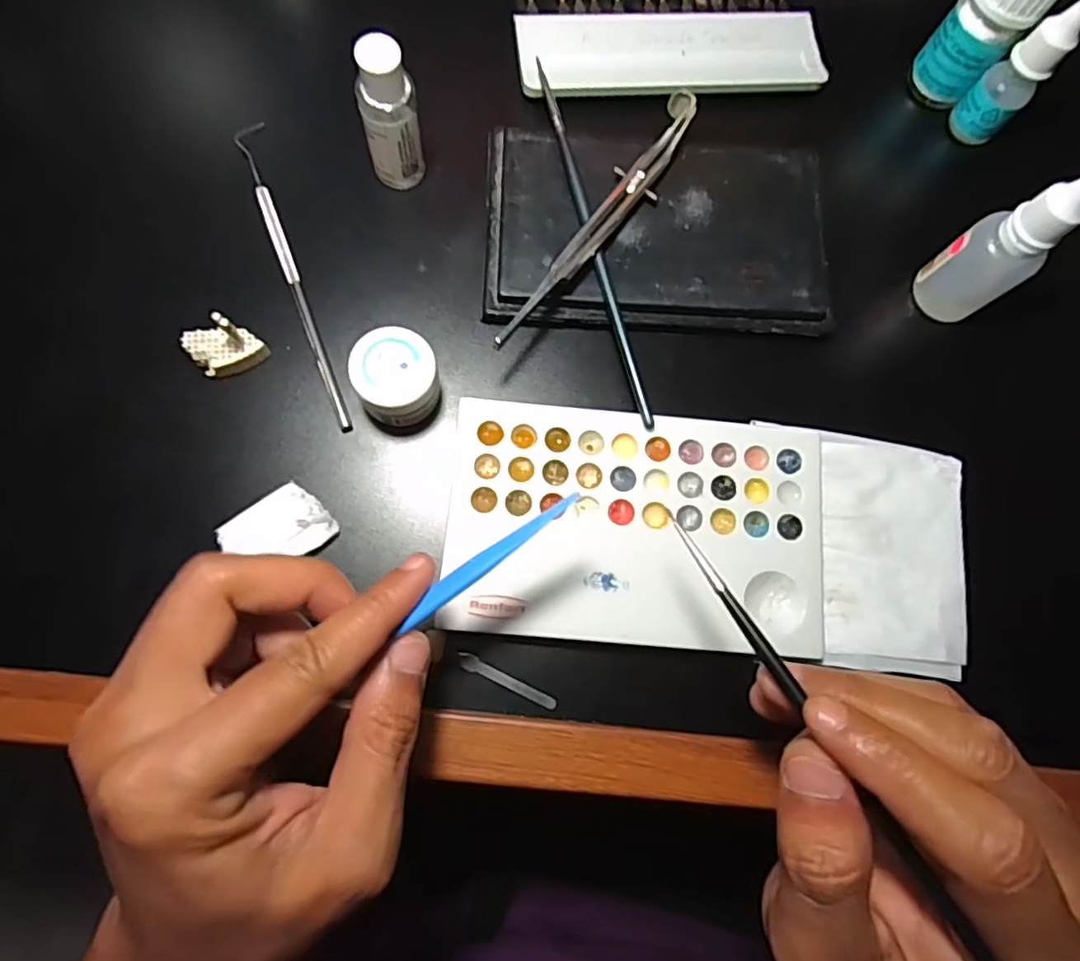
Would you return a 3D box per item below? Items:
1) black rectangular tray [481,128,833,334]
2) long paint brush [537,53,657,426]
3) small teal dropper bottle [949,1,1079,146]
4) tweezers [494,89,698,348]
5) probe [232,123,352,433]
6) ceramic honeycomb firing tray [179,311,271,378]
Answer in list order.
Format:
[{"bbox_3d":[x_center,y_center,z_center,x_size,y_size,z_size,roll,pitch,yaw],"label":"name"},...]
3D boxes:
[{"bbox_3d":[0.053,-0.112,0.273,0.151,0.012,0.087,1,79,-5],"label":"black rectangular tray"},{"bbox_3d":[0.022,-0.104,0.267,0.006,0.010,0.171,-13,80,-8],"label":"long paint brush"},{"bbox_3d":[0.216,-0.183,0.281,0.023,0.061,0.018,43,78,4],"label":"small teal dropper bottle"},{"bbox_3d":[0.025,-0.109,0.261,0.017,0.021,0.144,36,78,2],"label":"tweezers"},{"bbox_3d":[-0.108,-0.092,0.266,0.008,0.008,0.154,-19,81,-9],"label":"probe"},{"bbox_3d":[-0.129,-0.056,0.244,0.027,0.027,0.023,38,78,3],"label":"ceramic honeycomb firing tray"}]

